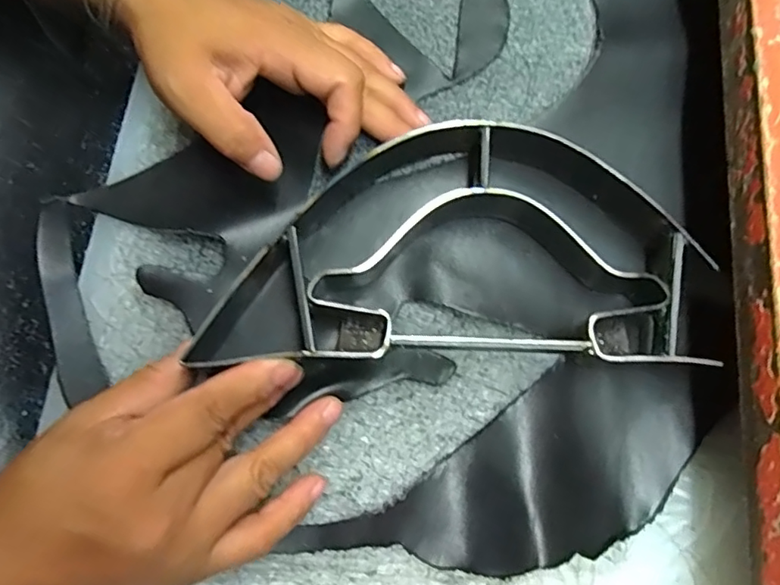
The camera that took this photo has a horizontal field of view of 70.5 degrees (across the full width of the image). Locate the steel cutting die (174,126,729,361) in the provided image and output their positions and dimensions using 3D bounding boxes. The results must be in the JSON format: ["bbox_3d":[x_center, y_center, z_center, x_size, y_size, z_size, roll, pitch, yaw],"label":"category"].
[{"bbox_3d":[0.022,-0.025,0.277,0.235,0.037,0.121,0,77,0],"label":"steel cutting die"}]

